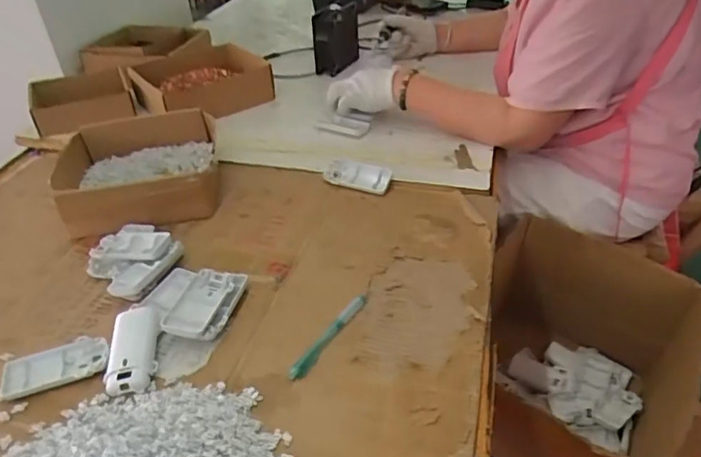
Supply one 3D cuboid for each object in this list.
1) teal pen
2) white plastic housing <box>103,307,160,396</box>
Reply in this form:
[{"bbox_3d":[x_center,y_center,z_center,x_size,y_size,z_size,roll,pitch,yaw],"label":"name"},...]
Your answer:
[{"bbox_3d":[-0.021,0.112,0.576,0.017,0.012,0.123,24,46,28],"label":"teal pen"},{"bbox_3d":[-0.218,0.120,0.551,0.045,0.025,0.089,-6,39,-6],"label":"white plastic housing"}]

